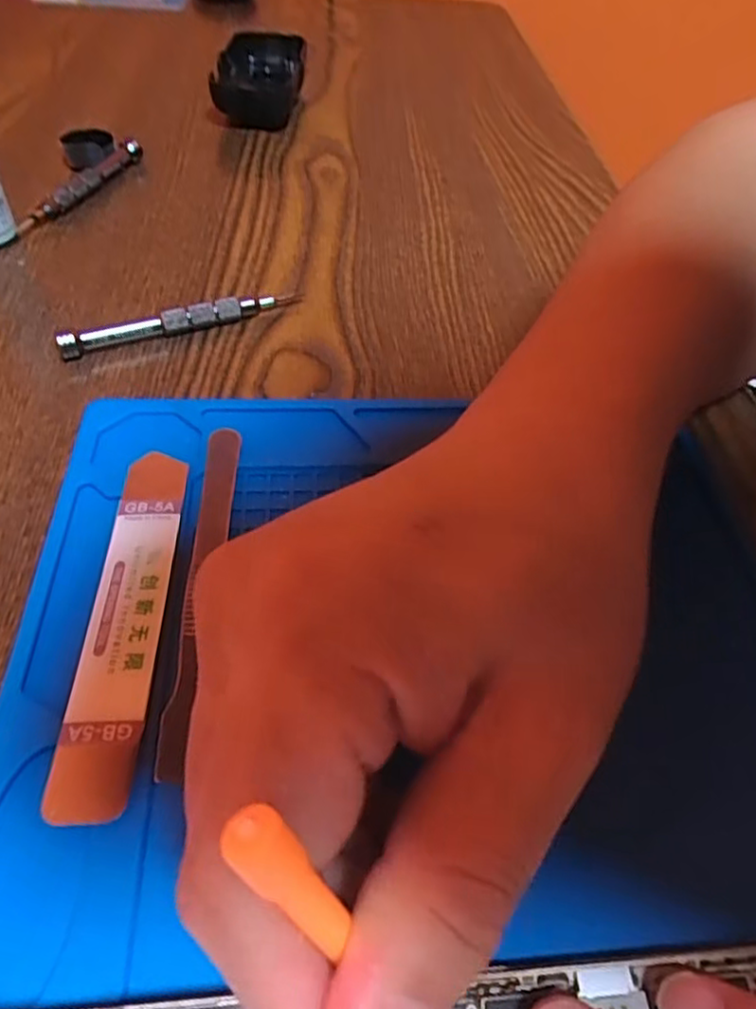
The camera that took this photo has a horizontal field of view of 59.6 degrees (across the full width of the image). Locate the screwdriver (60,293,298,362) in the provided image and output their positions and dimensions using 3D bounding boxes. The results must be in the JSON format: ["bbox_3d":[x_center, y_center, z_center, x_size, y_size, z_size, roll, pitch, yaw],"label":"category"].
[{"bbox_3d":[-0.080,-0.078,0.280,0.103,0.011,0.006,-20,54,-20],"label":"screwdriver"}]

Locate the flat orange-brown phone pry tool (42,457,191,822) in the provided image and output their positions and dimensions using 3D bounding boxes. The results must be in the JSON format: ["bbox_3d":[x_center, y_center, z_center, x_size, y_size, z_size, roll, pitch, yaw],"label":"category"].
[{"bbox_3d":[-0.072,0.029,0.191,0.020,0.004,0.116,0,50,-5],"label":"flat orange-brown phone pry tool"}]

